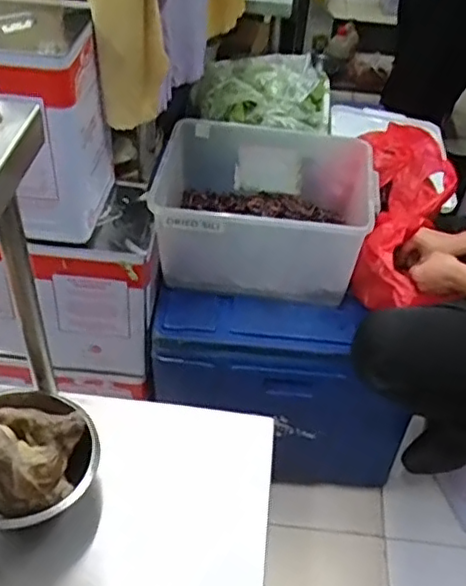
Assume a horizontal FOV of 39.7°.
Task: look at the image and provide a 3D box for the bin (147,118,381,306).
[{"bbox_3d":[0.061,-0.175,1.423,0.446,0.241,0.350,8,44,3],"label":"bin"}]

